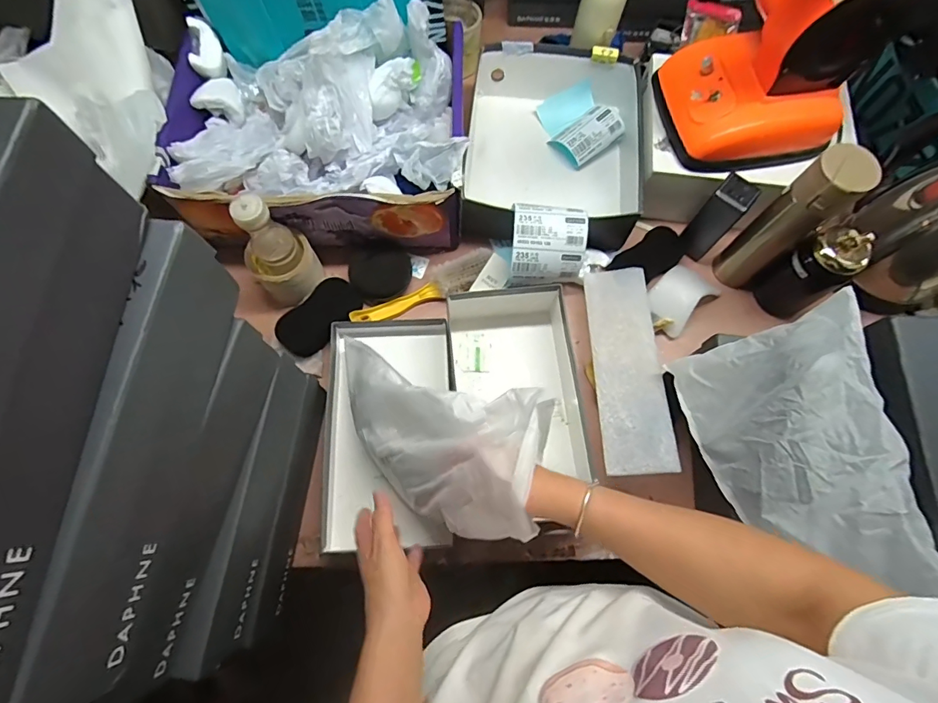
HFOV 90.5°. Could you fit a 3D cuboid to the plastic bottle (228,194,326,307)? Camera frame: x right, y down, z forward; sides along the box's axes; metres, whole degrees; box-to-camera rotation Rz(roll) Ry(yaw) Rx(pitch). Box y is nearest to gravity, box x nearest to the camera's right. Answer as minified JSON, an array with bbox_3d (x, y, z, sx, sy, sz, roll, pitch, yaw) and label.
[{"bbox_3d":[-0.257,-0.132,0.615,0.086,0.167,0.070,-33,75,-10],"label":"plastic bottle"}]

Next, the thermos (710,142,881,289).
[{"bbox_3d":[0.418,-0.167,0.614,0.076,0.256,0.067,-38,76,-12],"label":"thermos"}]

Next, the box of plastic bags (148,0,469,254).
[{"bbox_3d":[-0.208,-0.321,0.668,0.401,0.175,0.294,-1,72,-1],"label":"box of plastic bags"}]

